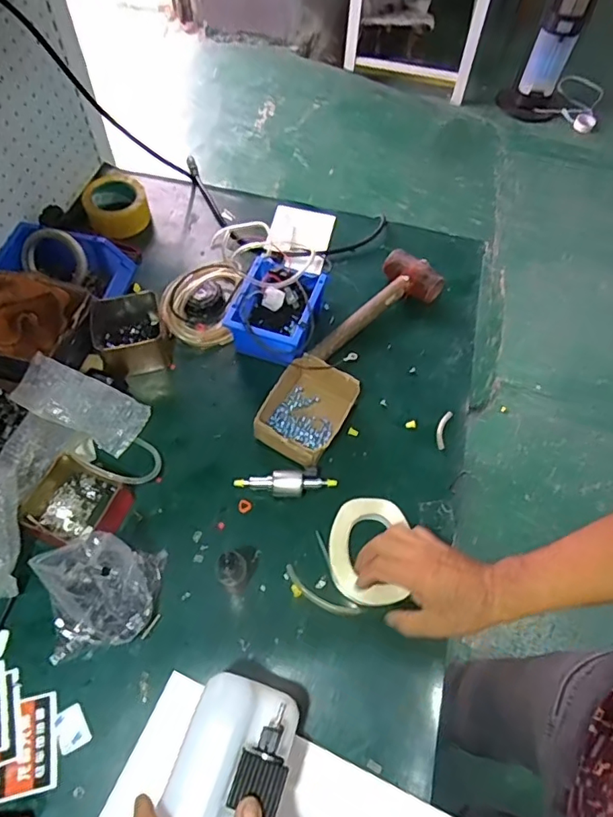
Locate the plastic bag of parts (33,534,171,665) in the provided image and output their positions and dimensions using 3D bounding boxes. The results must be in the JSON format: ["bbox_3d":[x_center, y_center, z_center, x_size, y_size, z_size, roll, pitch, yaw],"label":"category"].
[{"bbox_3d":[-0.230,0.208,0.590,0.118,0.094,0.106,-6,60,-6],"label":"plastic bag of parts"}]

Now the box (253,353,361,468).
[{"bbox_3d":[0.002,0.003,0.736,0.106,0.052,0.145,26,62,12],"label":"box"}]

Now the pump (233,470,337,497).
[{"bbox_3d":[-0.027,0.100,0.695,0.131,0.027,0.031,-1,60,-3],"label":"pump"}]

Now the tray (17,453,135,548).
[{"bbox_3d":[-0.292,0.121,0.661,0.117,0.042,0.104,22,61,10],"label":"tray"}]

